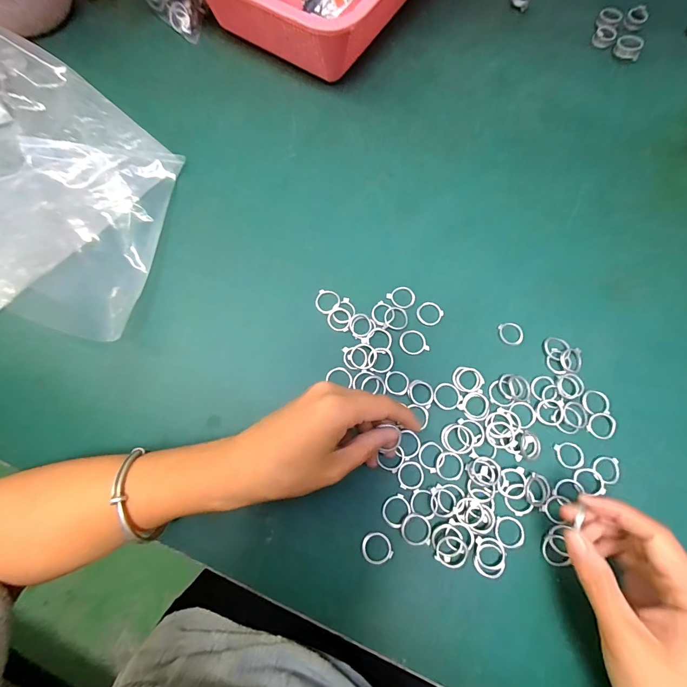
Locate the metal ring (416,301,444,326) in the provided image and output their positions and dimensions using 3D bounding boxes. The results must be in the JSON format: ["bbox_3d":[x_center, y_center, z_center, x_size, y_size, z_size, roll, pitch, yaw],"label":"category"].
[{"bbox_3d":[0.077,-0.027,0.320,0.022,0.004,0.022,0,74,-1],"label":"metal ring"}]

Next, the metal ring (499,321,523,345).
[{"bbox_3d":[0.147,-0.009,0.314,0.020,0.004,0.021,0,74,-1],"label":"metal ring"}]

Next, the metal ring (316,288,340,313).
[{"bbox_3d":[-0.014,-0.038,0.322,0.021,0.004,0.023,0,74,-1],"label":"metal ring"}]

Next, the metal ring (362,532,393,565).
[{"bbox_3d":[0.025,0.153,0.267,0.021,0.004,0.022,0,74,-1],"label":"metal ring"}]

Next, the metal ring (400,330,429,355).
[{"bbox_3d":[0.060,-0.001,0.312,0.023,0.004,0.023,0,74,-1],"label":"metal ring"}]

